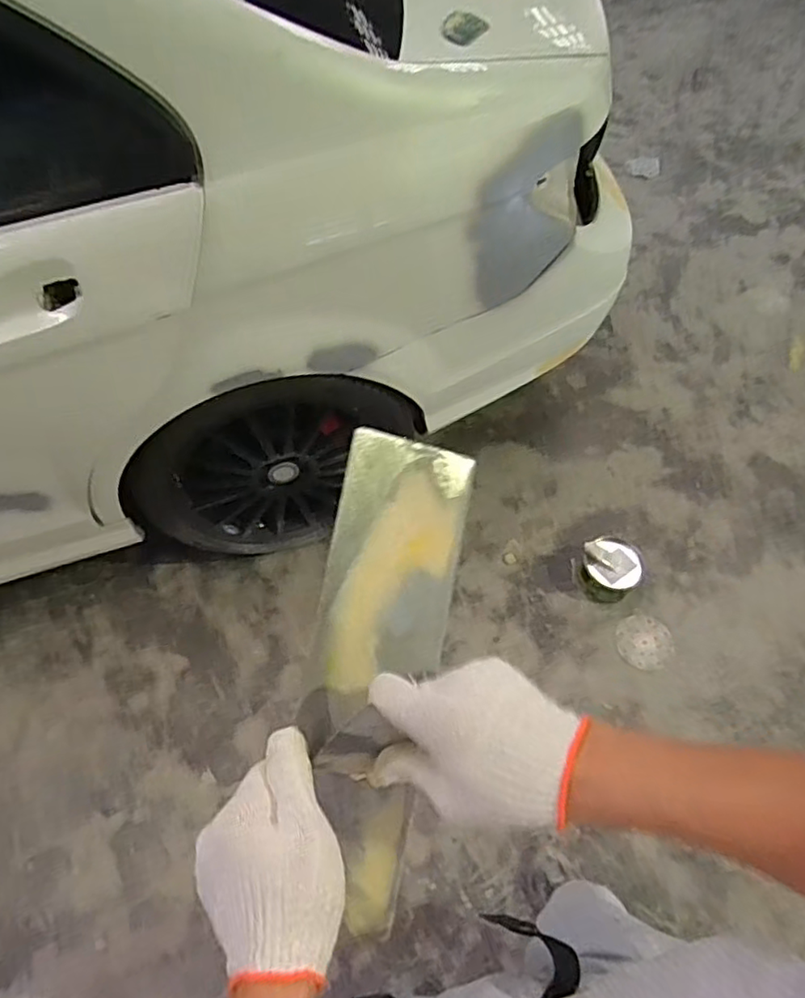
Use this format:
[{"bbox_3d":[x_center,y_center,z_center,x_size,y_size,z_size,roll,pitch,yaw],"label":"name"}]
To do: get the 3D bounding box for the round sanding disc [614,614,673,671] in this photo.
[{"bbox_3d":[0.614,0.363,1.556,0.141,0.006,0.138,0,59,1],"label":"round sanding disc"}]

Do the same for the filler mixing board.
[{"bbox_3d":[-0.018,0.120,0.431,0.096,0.008,0.328,14,80,-22],"label":"filler mixing board"}]

